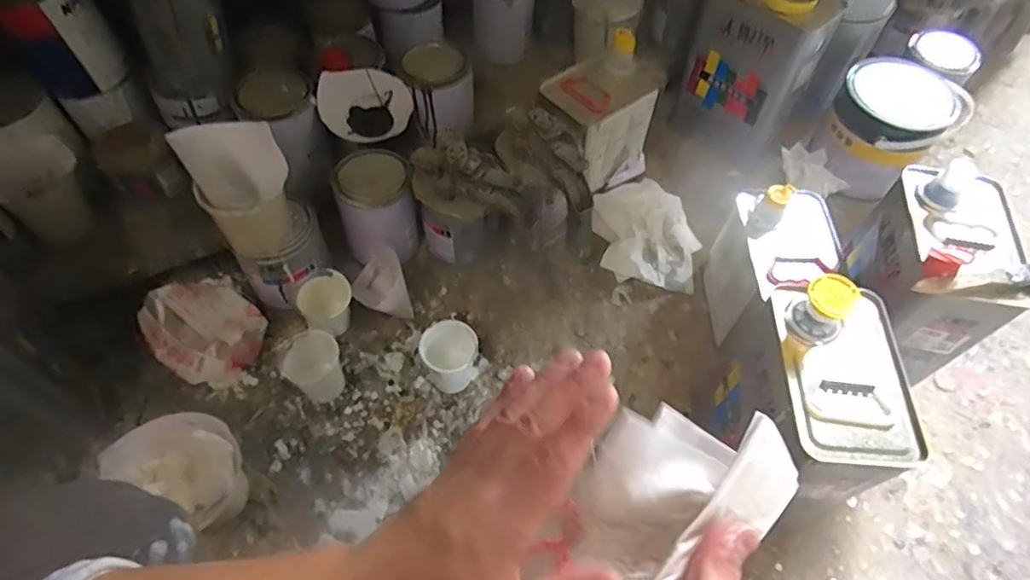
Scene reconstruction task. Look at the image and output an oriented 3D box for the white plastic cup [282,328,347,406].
[{"bbox_3d":[-0.243,0.096,0.741,0.053,0.077,0.062,21,59,12],"label":"white plastic cup"}]

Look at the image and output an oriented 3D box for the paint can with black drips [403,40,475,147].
[{"bbox_3d":[-0.104,-0.285,0.863,0.088,0.093,0.099,-12,58,-9],"label":"paint can with black drips"}]

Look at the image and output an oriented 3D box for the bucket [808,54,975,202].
[{"bbox_3d":[0.570,-0.248,0.945,0.170,0.145,0.160,1,57,-1],"label":"bucket"}]

